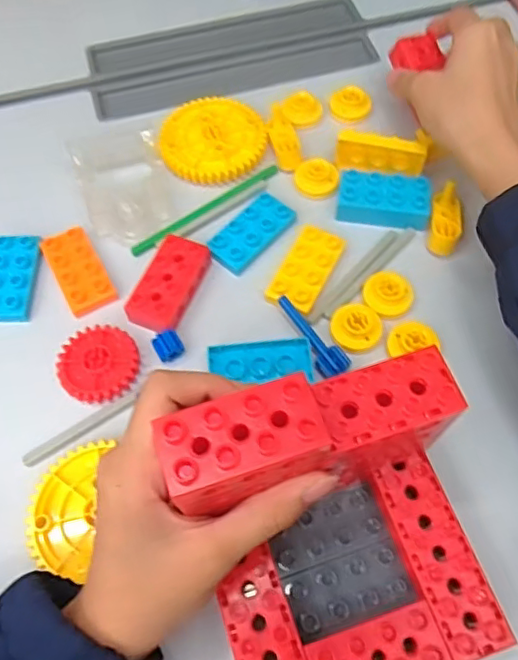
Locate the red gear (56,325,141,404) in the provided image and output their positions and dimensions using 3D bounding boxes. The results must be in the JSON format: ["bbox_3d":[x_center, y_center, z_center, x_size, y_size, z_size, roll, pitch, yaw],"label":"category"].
[{"bbox_3d":[-0.099,0.020,0.358,0.048,0.008,0.049,0,64,1],"label":"red gear"}]

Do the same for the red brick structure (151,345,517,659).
[{"bbox_3d":[0.040,0.094,0.254,0.122,0.115,0.123,-17,65,-8],"label":"red brick structure"}]

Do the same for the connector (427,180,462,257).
[{"bbox_3d":[0.129,-0.076,0.401,0.019,0.020,0.048,10,64,5],"label":"connector"}]

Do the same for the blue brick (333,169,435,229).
[{"bbox_3d":[0.087,-0.091,0.409,0.063,0.023,0.033,9,64,5],"label":"blue brick"}]

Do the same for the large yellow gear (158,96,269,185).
[{"bbox_3d":[-0.035,-0.145,0.440,0.077,0.008,0.077,-9,64,-4],"label":"large yellow gear"}]

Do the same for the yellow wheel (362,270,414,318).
[{"bbox_3d":[0.085,-0.024,0.378,0.030,0.012,0.028,0,64,1],"label":"yellow wheel"}]

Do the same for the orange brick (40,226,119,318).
[{"bbox_3d":[-0.119,-0.041,0.387,0.031,0.011,0.062,-29,67,-13],"label":"orange brick"}]

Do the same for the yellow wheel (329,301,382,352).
[{"bbox_3d":[0.062,-0.005,0.371,0.031,0.014,0.035,-6,64,-2],"label":"yellow wheel"}]

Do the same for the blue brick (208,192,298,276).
[{"bbox_3d":[-0.005,-0.068,0.406,0.032,0.009,0.065,39,70,18],"label":"blue brick"}]

